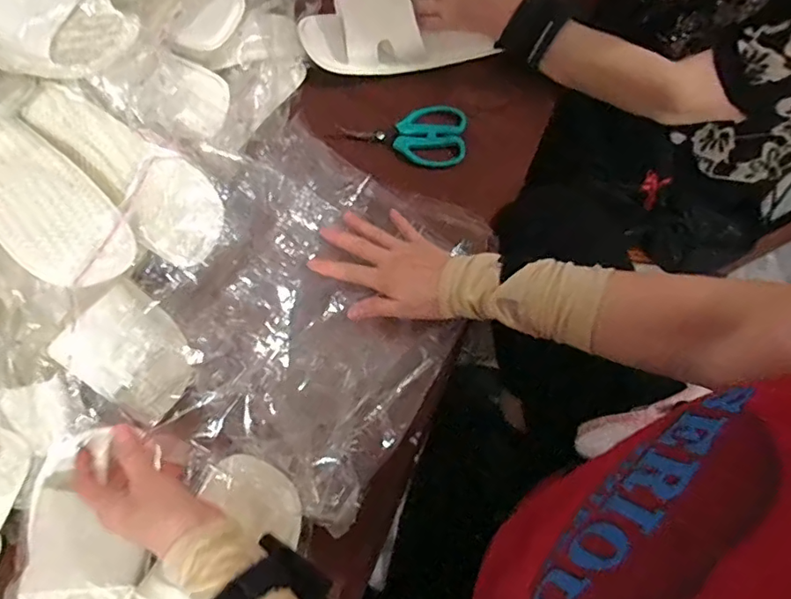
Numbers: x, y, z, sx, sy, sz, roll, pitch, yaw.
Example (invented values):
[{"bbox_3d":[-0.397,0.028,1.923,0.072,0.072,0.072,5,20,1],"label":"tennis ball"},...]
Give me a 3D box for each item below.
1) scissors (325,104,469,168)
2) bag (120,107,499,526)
[{"bbox_3d":[0.006,-0.200,0.657,0.157,0.019,0.073,3,71,2],"label":"scissors"},{"bbox_3d":[-0.088,-0.001,0.558,0.306,0.046,0.331,32,75,5],"label":"bag"}]

